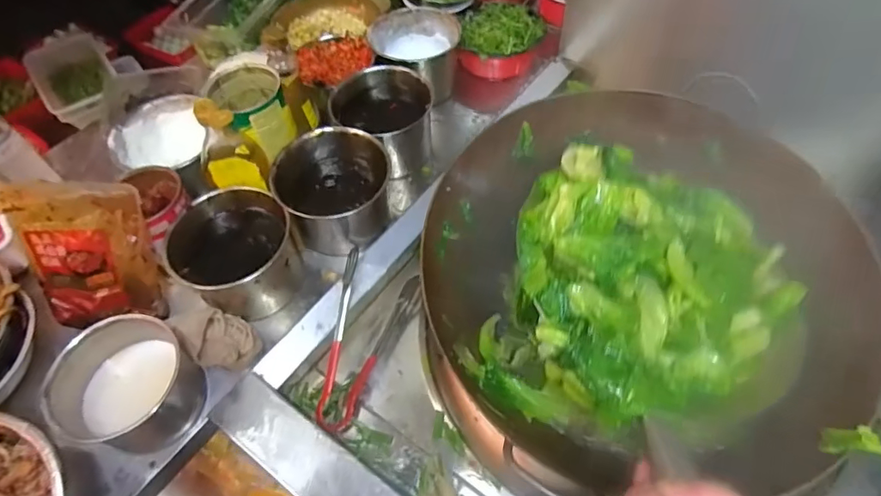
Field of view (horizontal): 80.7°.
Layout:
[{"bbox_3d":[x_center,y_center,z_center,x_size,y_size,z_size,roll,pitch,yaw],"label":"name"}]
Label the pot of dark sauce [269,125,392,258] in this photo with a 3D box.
[{"bbox_3d":[-0.149,-0.079,0.725,0.144,0.119,0.132,-1,55,2],"label":"pot of dark sauce"}]

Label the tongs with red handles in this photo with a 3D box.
[{"bbox_3d":[-0.091,0.115,0.667,0.091,0.080,0.222,5,55,6],"label":"tongs with red handles"}]

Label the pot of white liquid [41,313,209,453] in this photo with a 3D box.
[{"bbox_3d":[-0.350,0.156,0.590,0.130,0.090,0.134,-1,55,2],"label":"pot of white liquid"}]

